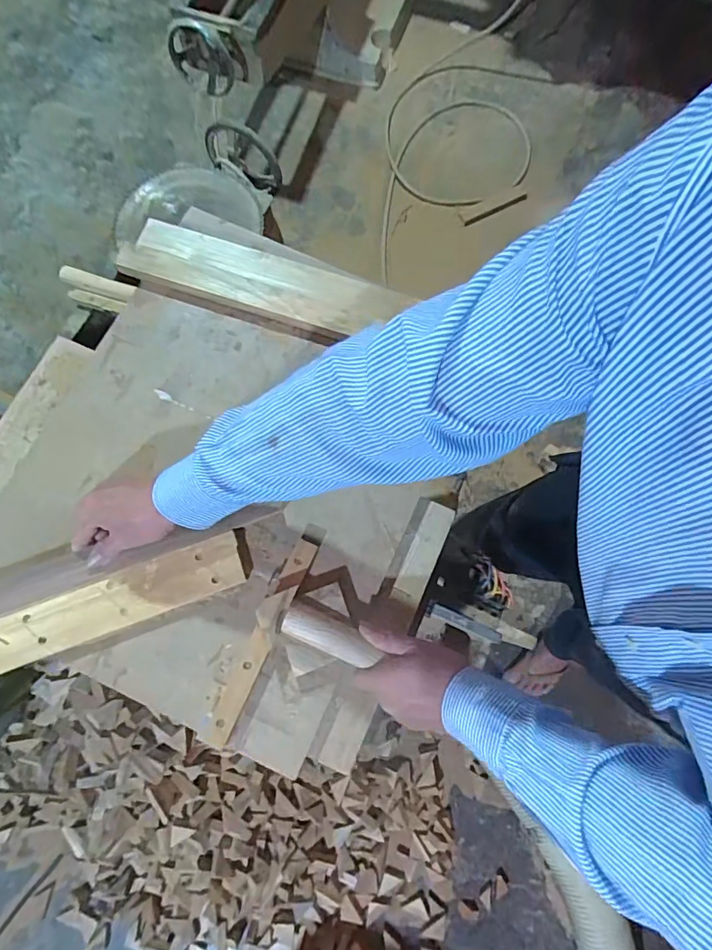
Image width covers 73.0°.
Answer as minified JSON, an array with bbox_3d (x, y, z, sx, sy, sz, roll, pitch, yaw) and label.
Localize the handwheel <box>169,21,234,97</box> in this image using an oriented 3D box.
[{"bbox_3d":[-0.441,-1.188,1.382,0.172,0.219,0.048,11,94,-19],"label":"handwheel"}]

